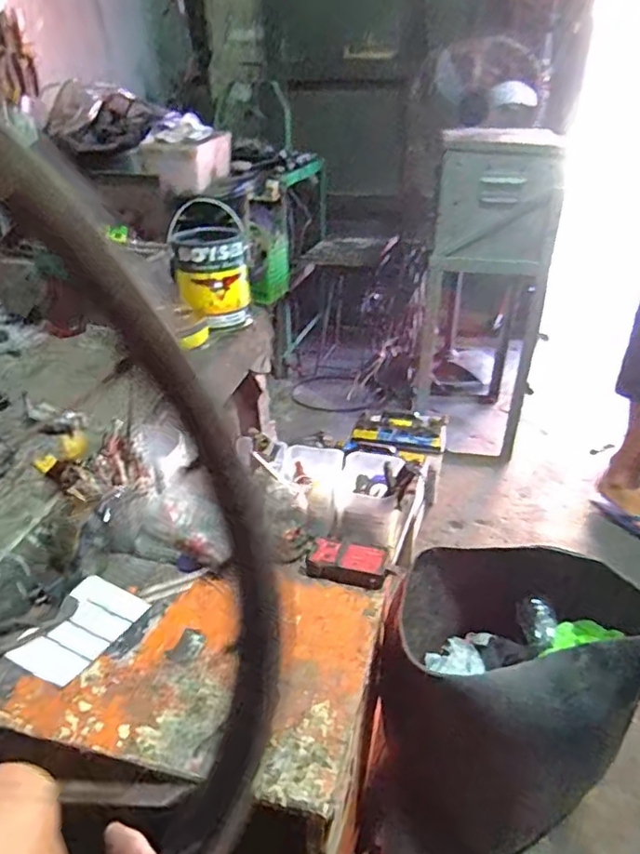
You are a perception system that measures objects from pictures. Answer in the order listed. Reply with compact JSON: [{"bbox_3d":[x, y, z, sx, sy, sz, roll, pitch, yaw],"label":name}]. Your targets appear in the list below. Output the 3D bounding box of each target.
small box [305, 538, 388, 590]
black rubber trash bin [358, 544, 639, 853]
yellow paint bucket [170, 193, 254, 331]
[{"bbox_3d":[0.038,0.183,0.795,0.107,0.028,0.055,12,34,19],"label":"small box"},{"bbox_3d":[0.283,0.444,0.933,0.366,0.398,0.364,9,33,14],"label":"black rubber trash bin"},{"bbox_3d":[-0.254,-0.380,1.364,0.170,0.253,0.218,-7,32,-11],"label":"yellow paint bucket"}]

